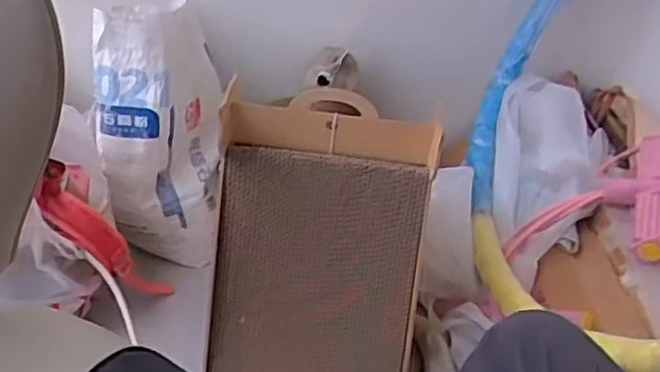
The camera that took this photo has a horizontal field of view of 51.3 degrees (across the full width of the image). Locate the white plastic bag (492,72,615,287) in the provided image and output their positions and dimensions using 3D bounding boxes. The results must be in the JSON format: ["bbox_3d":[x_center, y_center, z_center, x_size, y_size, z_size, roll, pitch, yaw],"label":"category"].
[{"bbox_3d":[0.367,-0.018,1.178,0.176,0.065,0.389,3,68,32],"label":"white plastic bag"}]

